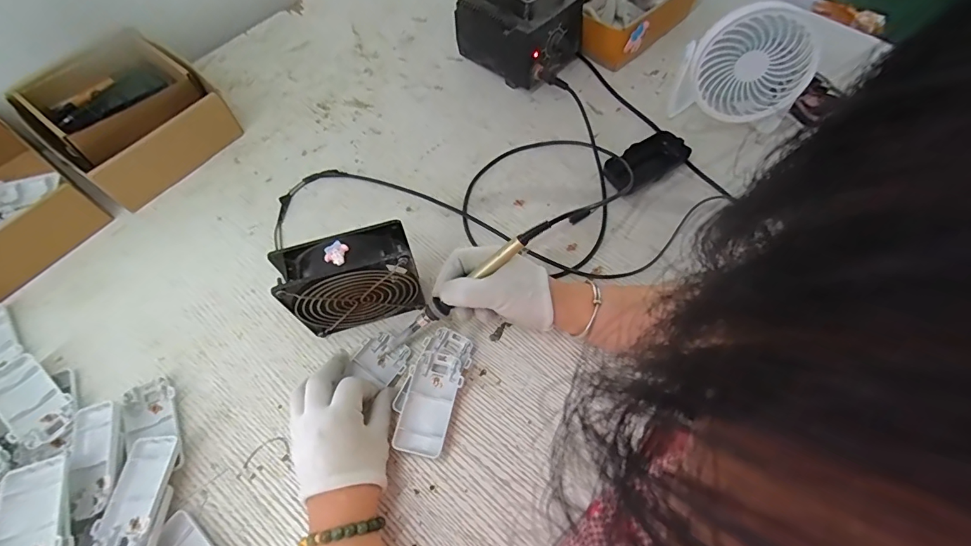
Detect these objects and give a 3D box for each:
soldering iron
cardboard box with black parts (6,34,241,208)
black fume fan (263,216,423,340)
[{"bbox_3d":[-0.007,0.007,0.428,0.242,0.020,0.019,-38,67,11],"label":"soldering iron"},{"bbox_3d":[-0.453,-0.203,0.568,0.214,0.073,0.177,38,70,17],"label":"cardboard box with black parts"},{"bbox_3d":[-0.127,0.010,0.434,0.119,0.123,0.044,-16,65,-7],"label":"black fume fan"}]

